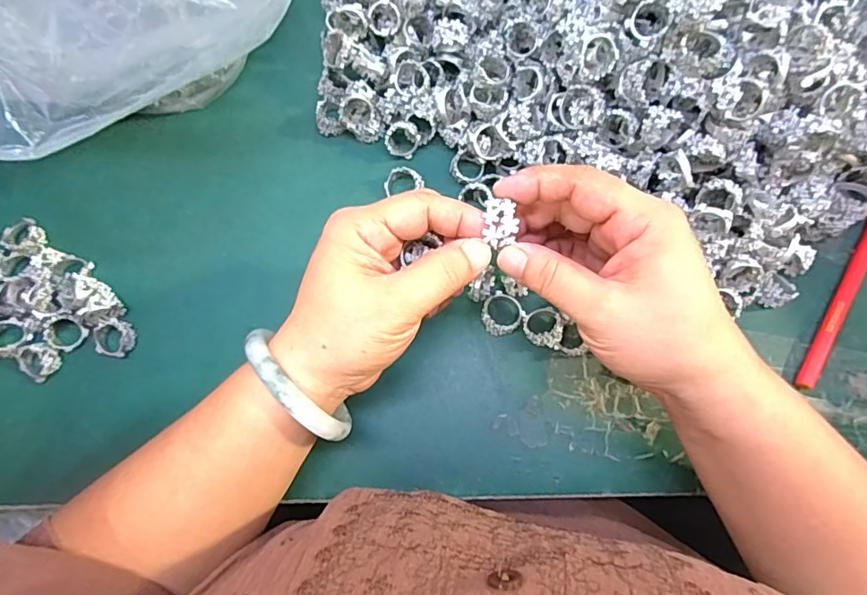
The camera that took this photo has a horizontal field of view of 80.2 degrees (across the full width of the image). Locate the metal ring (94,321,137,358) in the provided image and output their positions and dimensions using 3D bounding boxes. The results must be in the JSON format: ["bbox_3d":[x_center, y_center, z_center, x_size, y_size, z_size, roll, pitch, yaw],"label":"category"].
[{"bbox_3d":[-0.195,0.025,0.311,0.023,0.012,0.022,9,78,2],"label":"metal ring"}]

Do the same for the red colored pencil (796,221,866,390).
[{"bbox_3d":[0.250,-0.007,0.311,0.010,0.009,0.139,29,80,6],"label":"red colored pencil"}]

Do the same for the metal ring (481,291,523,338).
[{"bbox_3d":[0.041,0.010,0.311,0.024,0.011,0.026,0,78,0],"label":"metal ring"}]

